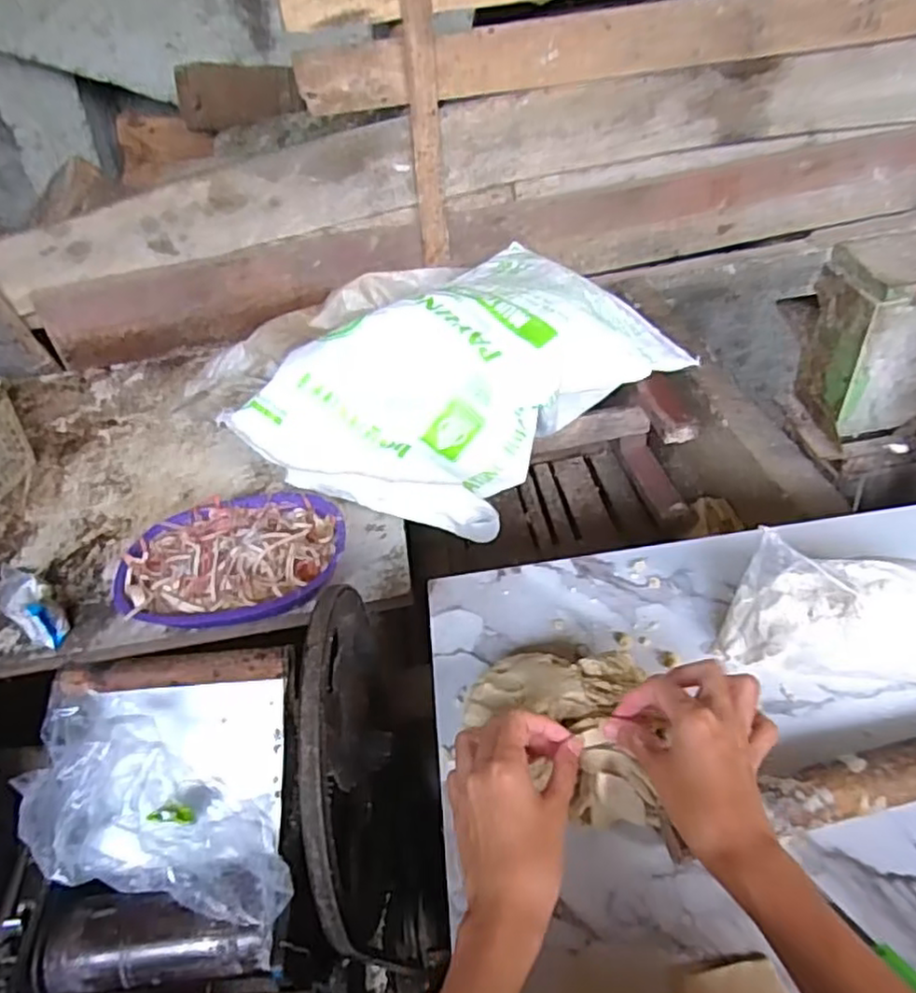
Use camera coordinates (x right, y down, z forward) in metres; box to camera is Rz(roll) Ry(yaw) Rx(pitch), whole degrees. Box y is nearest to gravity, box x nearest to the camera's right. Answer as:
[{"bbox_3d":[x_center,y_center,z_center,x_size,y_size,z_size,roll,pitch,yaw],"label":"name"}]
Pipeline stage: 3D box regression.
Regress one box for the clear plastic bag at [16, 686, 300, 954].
[{"bbox_3d":[-0.208,0.224,0.462,0.207,0.062,0.118,28,50,6],"label":"clear plastic bag"}]

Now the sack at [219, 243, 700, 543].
[{"bbox_3d":[0.030,-0.202,1.080,0.398,0.187,0.668,31,54,34],"label":"sack"}]

